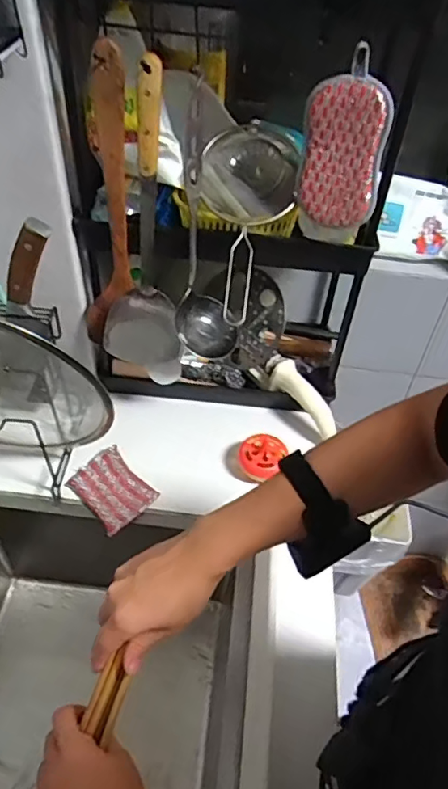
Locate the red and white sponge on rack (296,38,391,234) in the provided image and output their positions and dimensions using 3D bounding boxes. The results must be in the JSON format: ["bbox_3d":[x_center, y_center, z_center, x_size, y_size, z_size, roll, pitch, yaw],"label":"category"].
[{"bbox_3d":[0.125,-0.258,0.564,0.087,0.157,0.027,21,49,16],"label":"red and white sponge on rack"}]

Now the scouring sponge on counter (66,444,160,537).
[{"bbox_3d":[-0.153,0.129,0.743,0.107,0.020,0.081,37,55,28],"label":"scouring sponge on counter"}]

